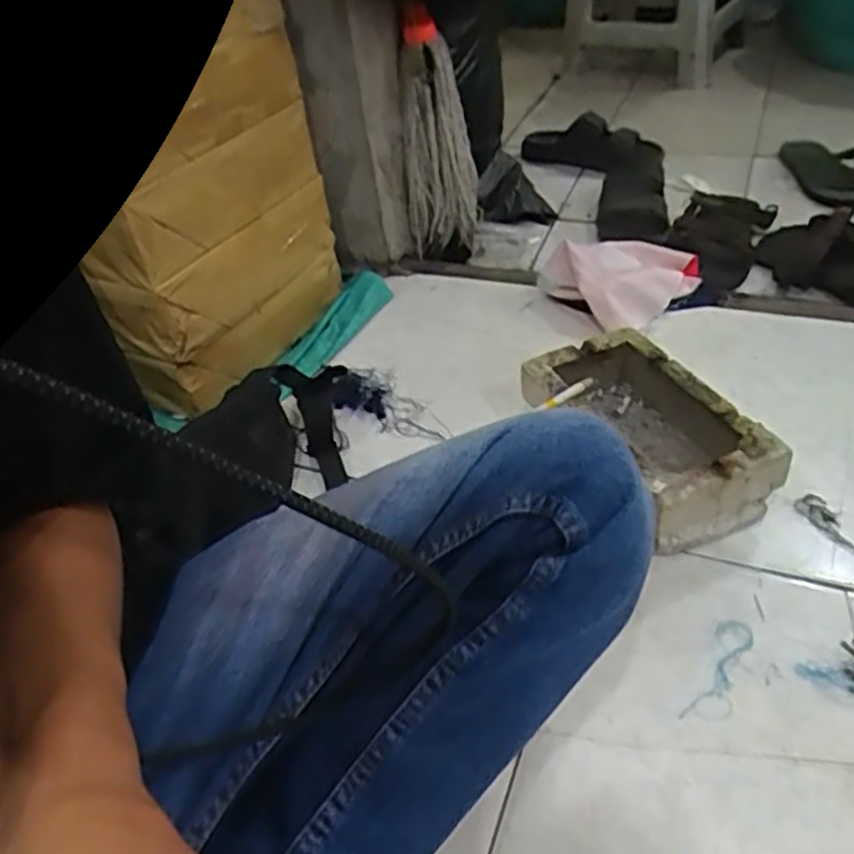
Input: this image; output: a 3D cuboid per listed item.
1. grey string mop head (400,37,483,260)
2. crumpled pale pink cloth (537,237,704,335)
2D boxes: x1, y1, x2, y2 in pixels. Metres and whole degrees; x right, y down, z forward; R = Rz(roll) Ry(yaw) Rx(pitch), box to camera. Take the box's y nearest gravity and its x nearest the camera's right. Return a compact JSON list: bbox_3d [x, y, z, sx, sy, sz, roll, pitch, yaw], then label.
[{"bbox_3d":[0.022,-0.369,1.007,0.080,0.267,0.076,14,44,23],"label":"grey string mop head"},{"bbox_3d":[0.251,-0.190,0.930,0.174,0.068,0.140,-24,43,-20],"label":"crumpled pale pink cloth"}]

